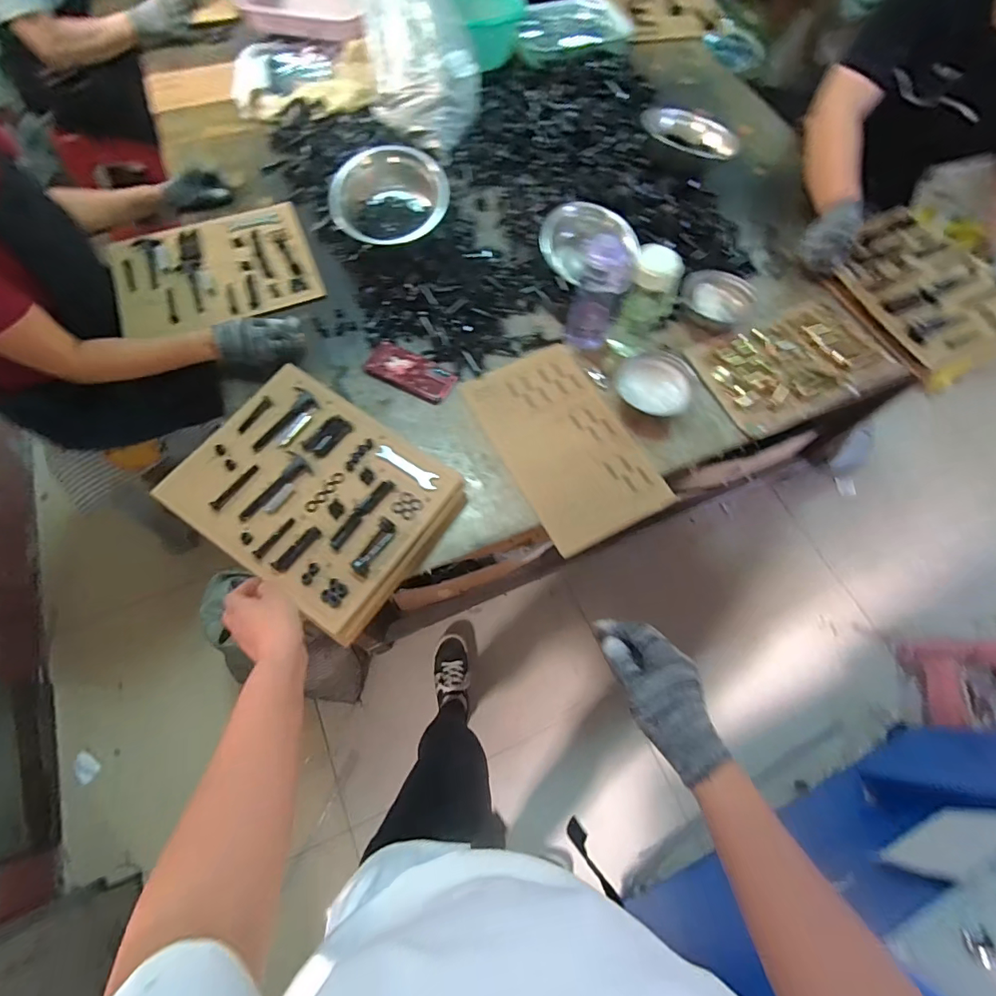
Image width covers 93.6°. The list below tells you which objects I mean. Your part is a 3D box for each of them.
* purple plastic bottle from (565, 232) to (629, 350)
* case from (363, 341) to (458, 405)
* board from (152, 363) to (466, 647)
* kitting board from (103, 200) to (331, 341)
[{"bbox_3d":[0.182,-0.368,0.854,0.081,0.202,0.070,15,68,4],"label":"purple plastic bottle"},{"bbox_3d":[-0.170,-0.244,0.901,0.174,0.008,0.081,29,70,10],"label":"case"},{"bbox_3d":[-0.298,-0.015,0.761,0.400,0.042,0.304,34,70,11],"label":"board"},{"bbox_3d":[-0.603,-0.485,1.001,0.398,0.018,0.313,-23,70,-11],"label":"kitting board"}]

